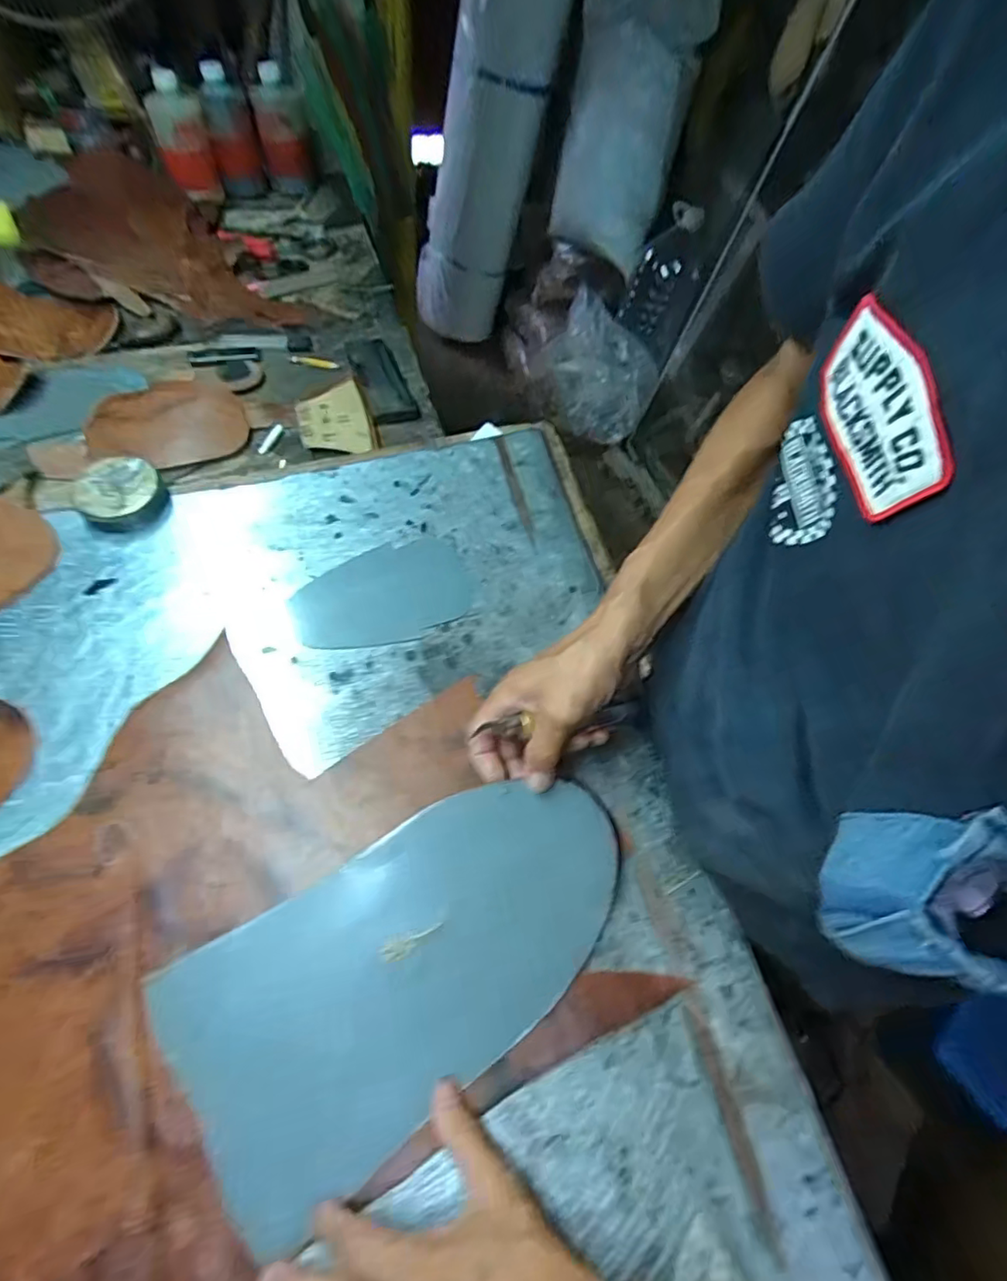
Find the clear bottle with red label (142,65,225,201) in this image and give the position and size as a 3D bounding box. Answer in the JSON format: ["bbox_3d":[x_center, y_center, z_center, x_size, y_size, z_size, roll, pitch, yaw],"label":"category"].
[{"bbox_3d":[-0.468,-0.732,0.850,0.058,0.141,0.068,36,60,13],"label":"clear bottle with red label"}]

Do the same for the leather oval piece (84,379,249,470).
[{"bbox_3d":[-0.372,-0.244,0.645,0.156,0.026,0.112,-9,61,-9],"label":"leather oval piece"}]

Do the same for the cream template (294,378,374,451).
[{"bbox_3d":[-0.194,-0.252,0.656,0.074,0.009,0.115,-15,62,-12],"label":"cream template"}]

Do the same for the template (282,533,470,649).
[{"bbox_3d":[-0.114,-0.044,0.530,0.155,0.004,0.102,-14,62,-12],"label":"template"}]

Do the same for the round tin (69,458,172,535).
[{"bbox_3d":[-0.361,-0.136,0.549,0.072,0.028,0.081,-39,69,-23],"label":"round tin"}]

